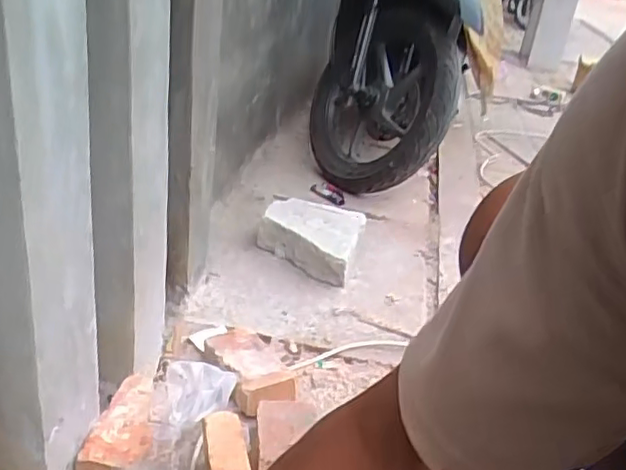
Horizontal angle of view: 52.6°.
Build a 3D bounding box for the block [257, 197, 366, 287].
[{"bbox_3d":[-0.007,-0.001,1.285,0.199,0.077,0.223,12,26,10],"label":"block"}]

